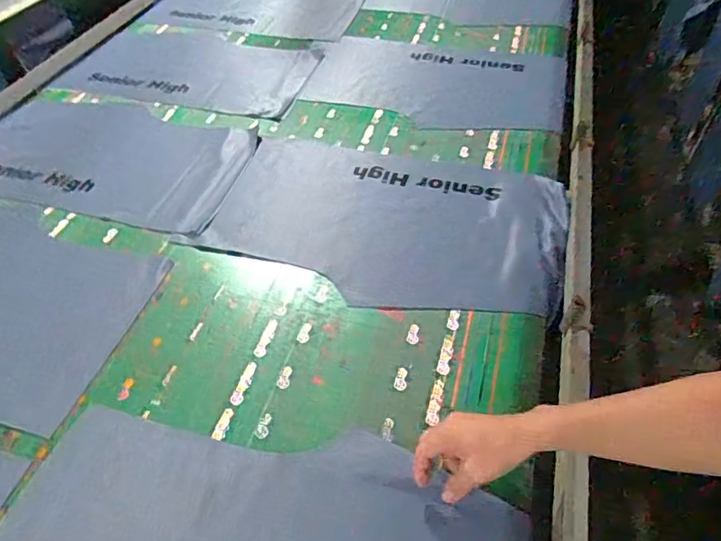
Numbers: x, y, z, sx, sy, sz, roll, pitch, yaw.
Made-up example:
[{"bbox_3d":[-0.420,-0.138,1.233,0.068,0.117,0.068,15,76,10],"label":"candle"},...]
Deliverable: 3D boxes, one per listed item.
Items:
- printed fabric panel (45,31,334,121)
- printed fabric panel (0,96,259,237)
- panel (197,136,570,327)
[{"bbox_3d":[-0.413,-0.518,1.333,0.587,0.041,0.371,10,49,10],"label":"printed fabric panel"},{"bbox_3d":[-0.545,-0.250,1.104,0.672,0.024,0.344,13,48,15],"label":"printed fabric panel"},{"bbox_3d":[0.043,-0.095,0.927,0.591,0.011,0.363,12,49,12],"label":"panel"}]

